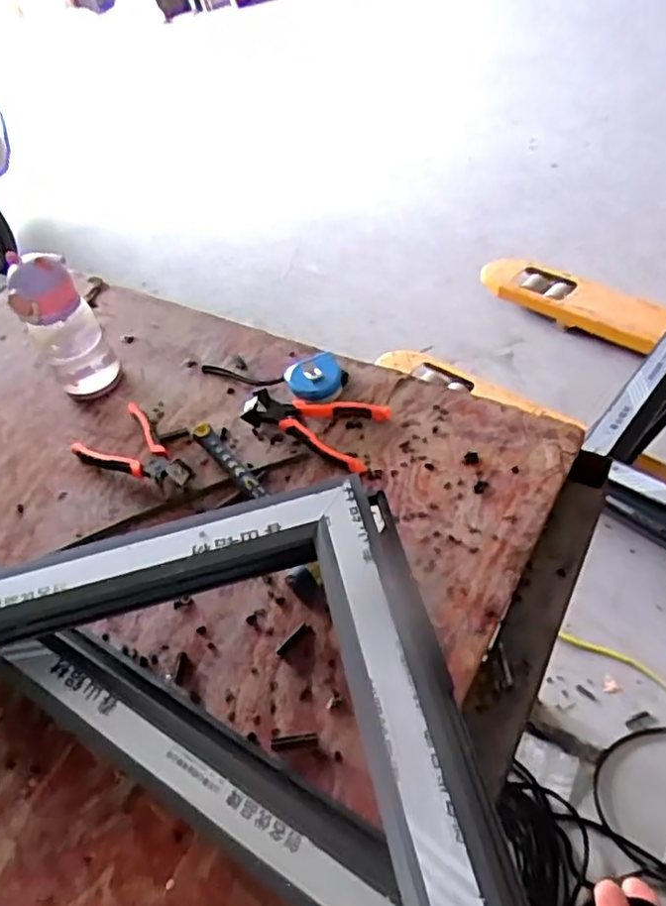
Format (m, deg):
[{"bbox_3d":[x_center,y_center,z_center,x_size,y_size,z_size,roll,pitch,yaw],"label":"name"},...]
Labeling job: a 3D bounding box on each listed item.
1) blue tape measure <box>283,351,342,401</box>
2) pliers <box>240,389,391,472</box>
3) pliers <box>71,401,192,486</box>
[{"bbox_3d":[-0.023,-0.093,0.796,0.066,0.027,0.062,-5,50,5],"label":"blue tape measure"},{"bbox_3d":[-0.021,-0.041,0.754,0.151,0.032,0.090,18,55,22],"label":"pliers"},{"bbox_3d":[-0.237,0.003,0.756,0.096,0.034,0.162,-36,54,-20],"label":"pliers"}]

